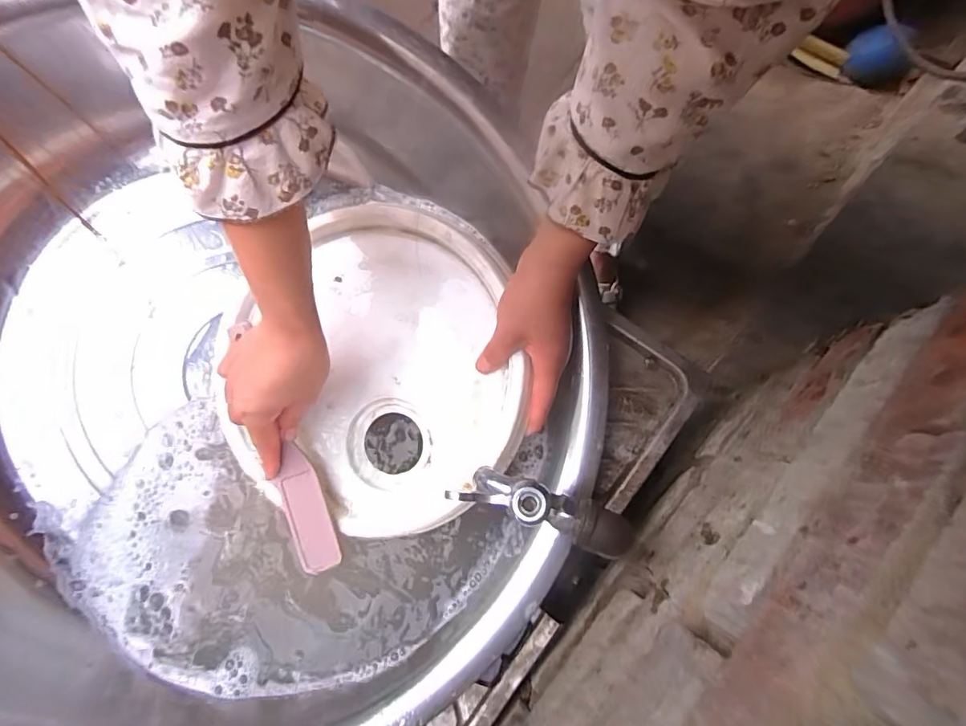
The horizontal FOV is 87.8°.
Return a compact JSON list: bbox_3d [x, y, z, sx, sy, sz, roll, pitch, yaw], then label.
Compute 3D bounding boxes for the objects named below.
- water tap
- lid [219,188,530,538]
[{"bbox_3d":[0.043,0.100,0.343,0.130,0.068,0.030,19,76,7],"label":"water tap"},{"bbox_3d":[-0.095,0.001,0.463,0.274,0.024,0.288,0,90,11],"label":"lid"}]

